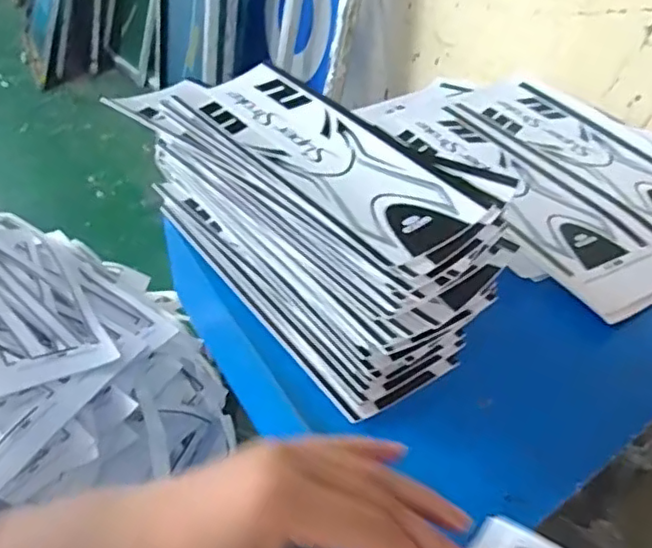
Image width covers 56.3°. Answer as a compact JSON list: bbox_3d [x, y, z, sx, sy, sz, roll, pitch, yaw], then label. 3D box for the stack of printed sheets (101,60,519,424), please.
[{"bbox_3d":[-0.020,-0.050,0.464,0.131,0.098,0.304,-25,47,-28],"label":"stack of printed sheets"}]

